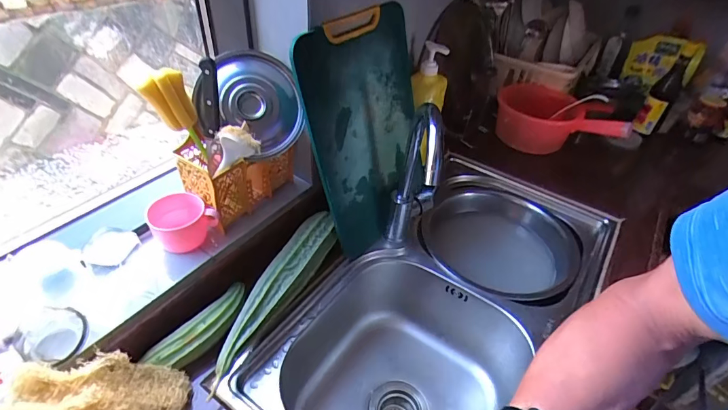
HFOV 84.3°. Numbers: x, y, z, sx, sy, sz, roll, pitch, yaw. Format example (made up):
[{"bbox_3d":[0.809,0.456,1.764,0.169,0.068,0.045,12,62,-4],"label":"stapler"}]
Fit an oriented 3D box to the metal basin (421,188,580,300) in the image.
[{"bbox_3d":[0.274,0.082,0.854,0.293,0.074,0.304,3,41,-3],"label":"metal basin"}]

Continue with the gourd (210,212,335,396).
[{"bbox_3d":[-0.139,0.127,0.633,0.058,0.057,0.315,22,44,18],"label":"gourd"}]

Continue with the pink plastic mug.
[{"bbox_3d":[-0.287,0.032,0.640,0.089,0.073,0.077,-23,48,-28],"label":"pink plastic mug"}]

